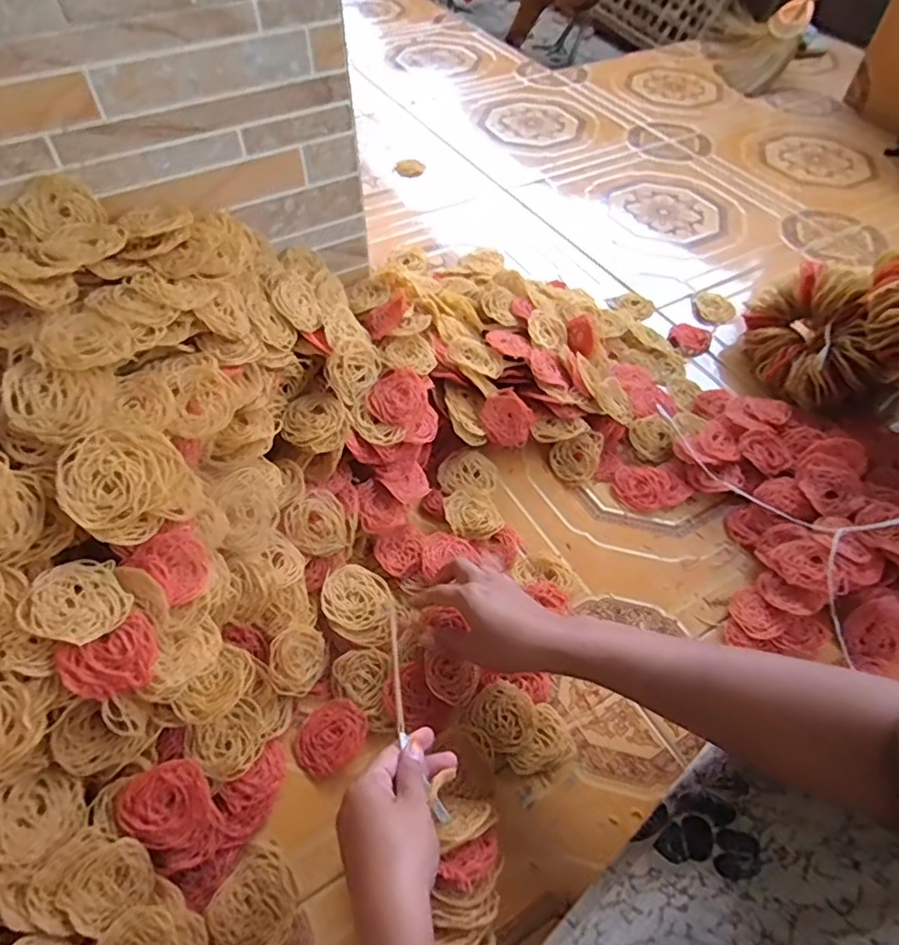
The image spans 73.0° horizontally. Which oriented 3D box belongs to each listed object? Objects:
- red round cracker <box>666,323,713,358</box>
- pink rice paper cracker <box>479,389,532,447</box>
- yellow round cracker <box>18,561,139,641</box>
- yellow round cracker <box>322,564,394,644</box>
[{"bbox_3d":[0.334,-0.187,0.843,0.056,0.004,0.070,22,56,15],"label":"red round cracker"},{"bbox_3d":[0.065,-0.059,0.683,0.054,0.064,0.007,-42,14,8],"label":"pink rice paper cracker"},{"bbox_3d":[-0.246,0.085,0.403,0.058,0.007,0.058,16,51,-20],"label":"yellow round cracker"},{"bbox_3d":[-0.085,0.125,0.572,0.064,0.027,0.071,7,53,4],"label":"yellow round cracker"}]

